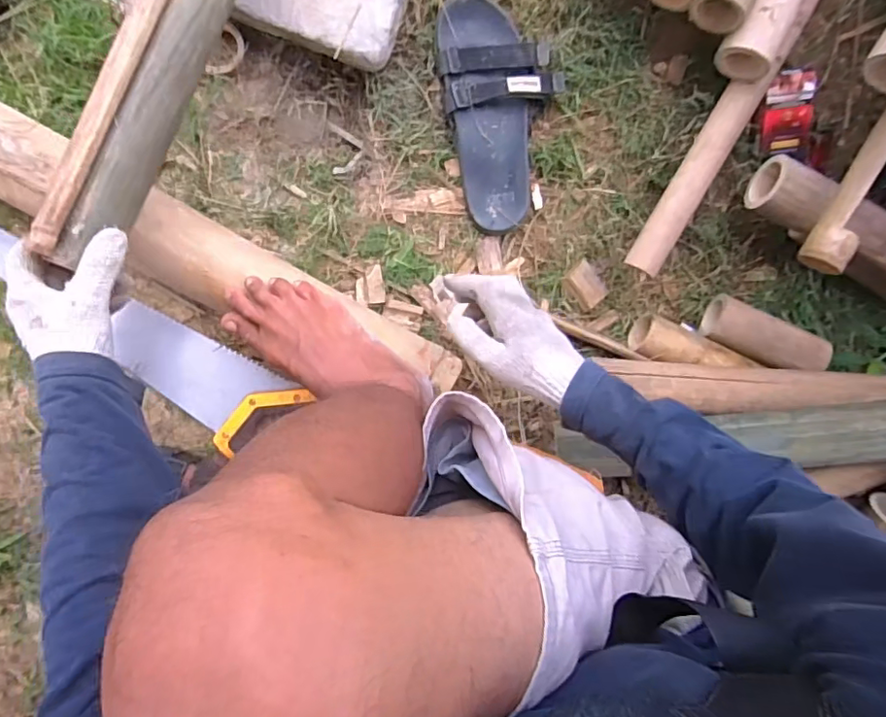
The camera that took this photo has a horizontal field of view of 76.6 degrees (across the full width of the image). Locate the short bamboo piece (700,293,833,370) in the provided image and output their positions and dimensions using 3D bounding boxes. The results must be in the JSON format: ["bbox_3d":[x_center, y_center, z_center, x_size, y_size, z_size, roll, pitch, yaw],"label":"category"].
[{"bbox_3d":[0.428,-0.025,0.742,0.160,0.050,0.062,26,91,9],"label":"short bamboo piece"}]

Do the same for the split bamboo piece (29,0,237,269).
[{"bbox_3d":[-0.225,-0.375,0.530,0.066,0.051,0.603,20,84,-9],"label":"split bamboo piece"}]

